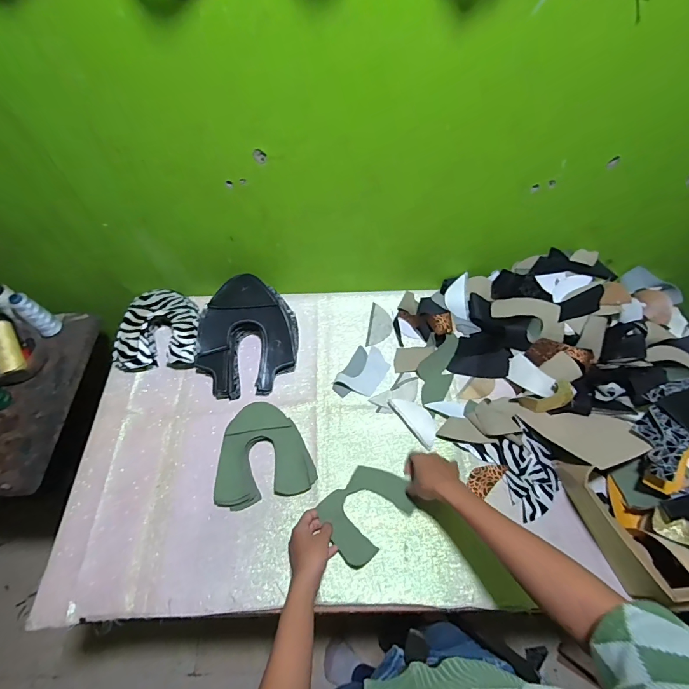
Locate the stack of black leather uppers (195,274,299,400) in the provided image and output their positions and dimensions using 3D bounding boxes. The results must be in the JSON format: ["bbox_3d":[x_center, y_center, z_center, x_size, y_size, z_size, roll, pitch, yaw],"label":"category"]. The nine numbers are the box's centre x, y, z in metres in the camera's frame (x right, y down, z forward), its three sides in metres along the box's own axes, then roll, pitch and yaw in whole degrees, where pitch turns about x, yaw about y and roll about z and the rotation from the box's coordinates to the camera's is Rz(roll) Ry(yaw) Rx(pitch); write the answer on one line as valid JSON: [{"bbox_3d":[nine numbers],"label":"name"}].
[{"bbox_3d":[-0.197,-0.025,0.763,0.195,0.096,0.243,-1,60,1],"label":"stack of black leather uppers"}]

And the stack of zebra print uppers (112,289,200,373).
[{"bbox_3d":[-0.378,-0.028,0.782,0.166,0.070,0.162,-2,60,0],"label":"stack of zebra print uppers"}]

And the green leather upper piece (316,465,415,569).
[{"bbox_3d":[0.038,0.272,0.633,0.152,0.029,0.111,-39,67,-19],"label":"green leather upper piece"}]

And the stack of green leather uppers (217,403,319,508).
[{"bbox_3d":[-0.147,0.190,0.675,0.166,0.034,0.168,-13,61,-6],"label":"stack of green leather uppers"}]

